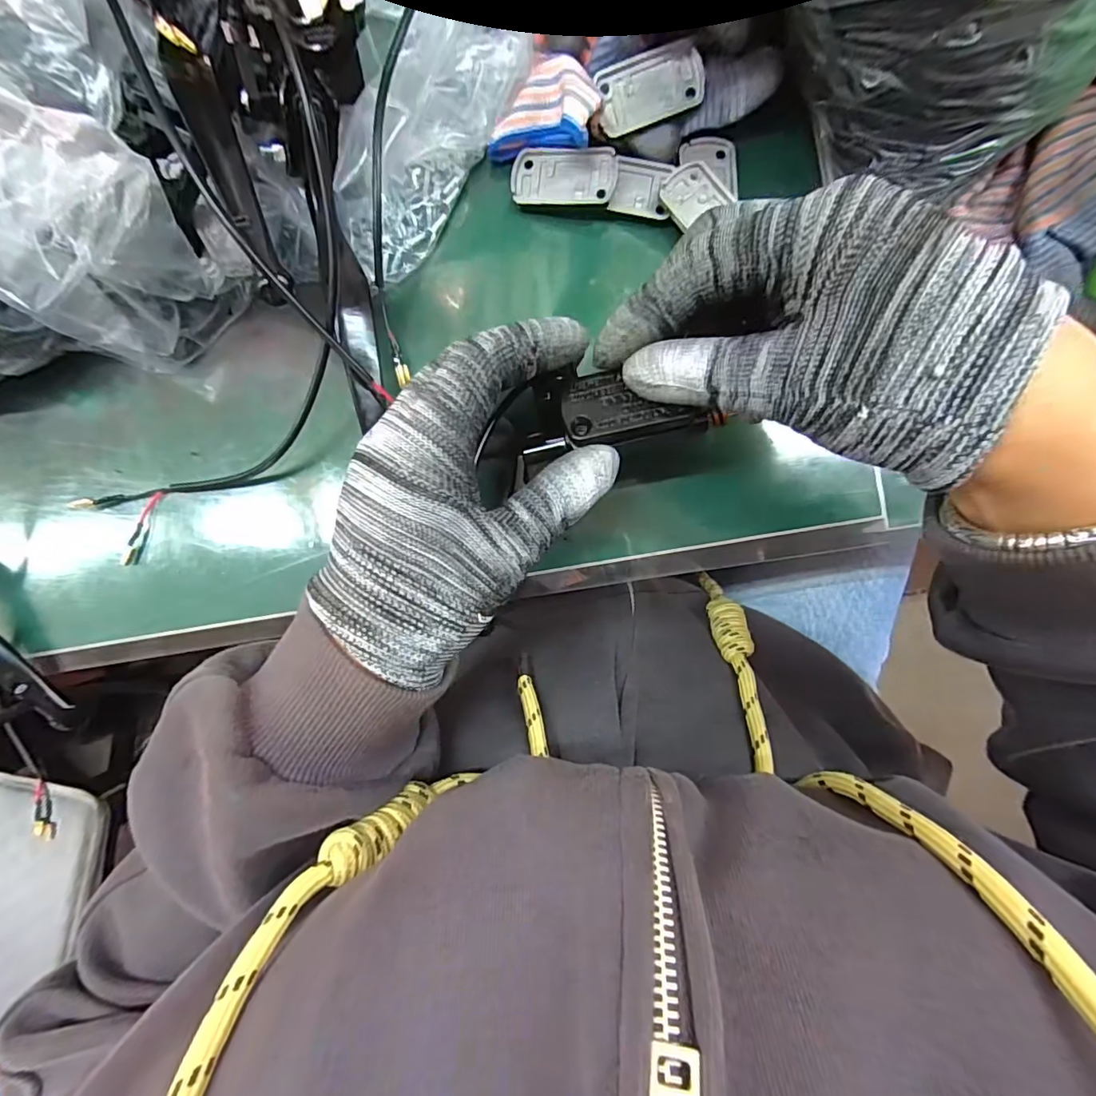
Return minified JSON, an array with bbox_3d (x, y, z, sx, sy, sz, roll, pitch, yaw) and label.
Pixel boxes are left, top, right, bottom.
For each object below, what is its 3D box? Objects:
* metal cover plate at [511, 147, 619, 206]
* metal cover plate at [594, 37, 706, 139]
[{"bbox_3d":[0.008,-0.182,0.250,0.050,0.009,0.026,5,90,0],"label":"metal cover plate"},{"bbox_3d":[0.048,-0.217,0.242,0.049,0.004,0.028,-16,107,6],"label":"metal cover plate"}]

